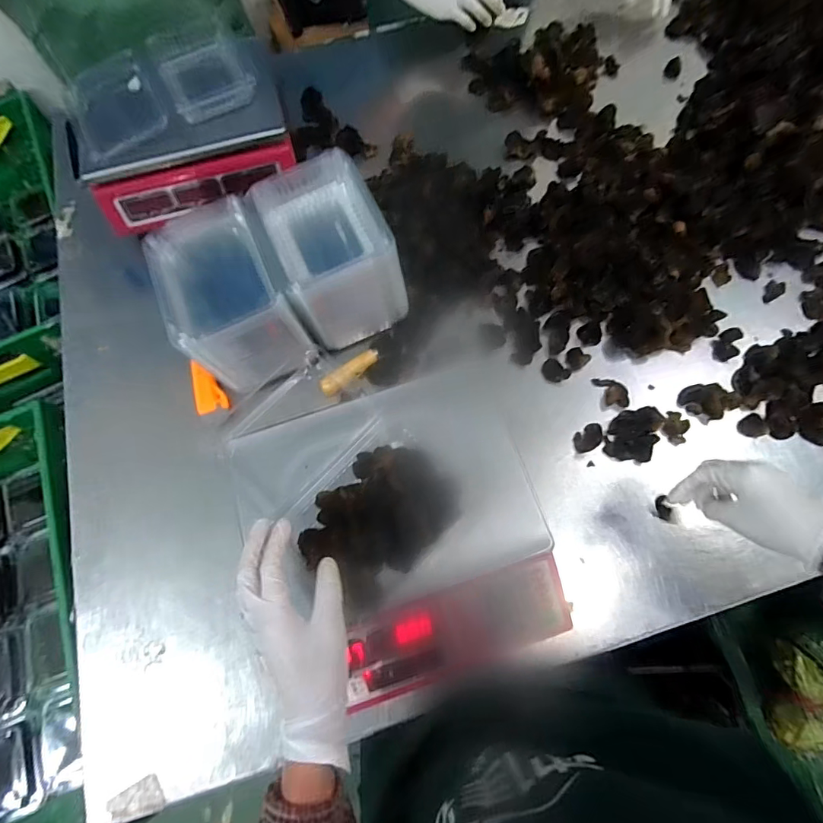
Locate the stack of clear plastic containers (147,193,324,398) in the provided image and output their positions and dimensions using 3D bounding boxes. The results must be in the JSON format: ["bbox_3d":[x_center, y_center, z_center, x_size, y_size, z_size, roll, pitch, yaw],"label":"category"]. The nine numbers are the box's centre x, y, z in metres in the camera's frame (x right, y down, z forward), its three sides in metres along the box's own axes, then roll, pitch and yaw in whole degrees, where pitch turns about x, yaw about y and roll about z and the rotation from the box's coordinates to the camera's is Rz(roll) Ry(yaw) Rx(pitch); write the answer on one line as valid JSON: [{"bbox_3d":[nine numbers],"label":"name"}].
[{"bbox_3d":[-0.235,-0.151,0.597,0.139,0.119,0.195,-27,71,-7],"label":"stack of clear plastic containers"}]

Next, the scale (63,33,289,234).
[{"bbox_3d":[-0.353,-0.448,0.721,0.315,0.094,0.246,-22,71,-5],"label":"scale"}]

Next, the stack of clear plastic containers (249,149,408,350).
[{"bbox_3d":[-0.101,-0.206,0.608,0.139,0.156,0.183,-22,71,-5],"label":"stack of clear plastic containers"}]

